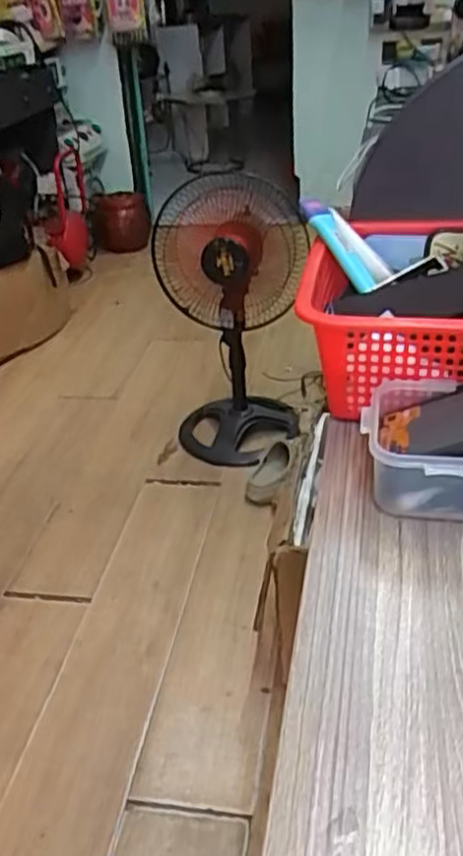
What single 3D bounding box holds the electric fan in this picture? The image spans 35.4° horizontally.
[{"bbox_3d":[0.010,-0.255,1.750,0.337,0.638,0.301,-6,33,-2],"label":"electric fan"}]

